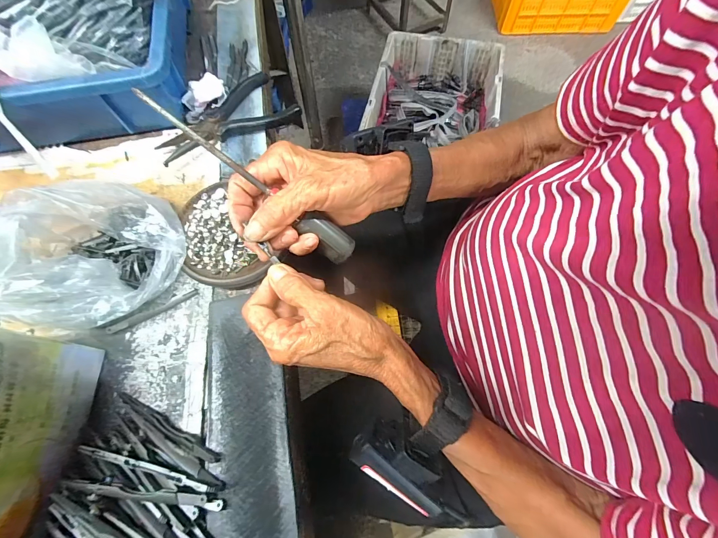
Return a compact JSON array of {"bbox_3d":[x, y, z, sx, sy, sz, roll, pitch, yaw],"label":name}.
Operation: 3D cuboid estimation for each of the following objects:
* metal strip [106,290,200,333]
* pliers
[{"bbox_3d":[-0.181,0.037,0.288,0.080,0.004,0.007,-26,68,-10],"label":"metal strip"},{"bbox_3d":[-0.152,-0.175,0.370,0.152,0.018,0.086,-23,67,-8],"label":"pliers"}]

